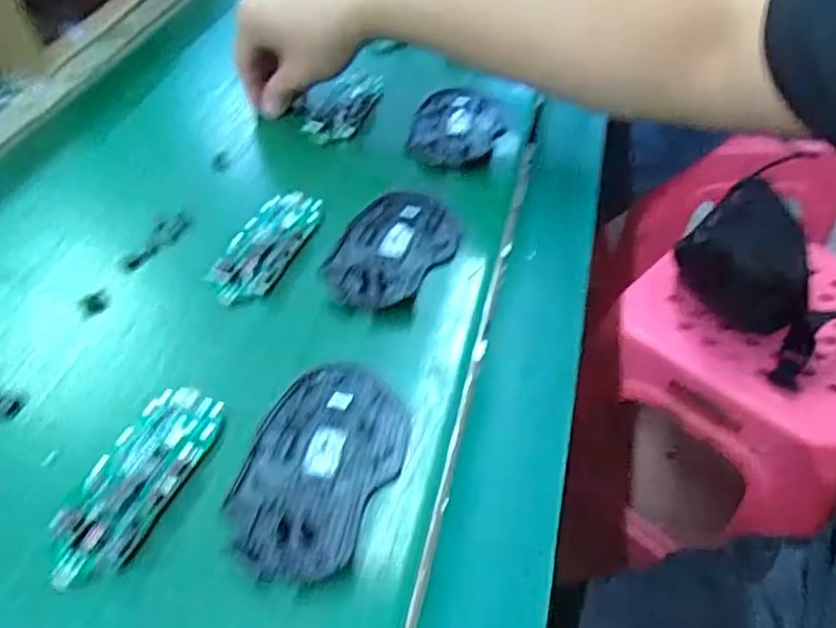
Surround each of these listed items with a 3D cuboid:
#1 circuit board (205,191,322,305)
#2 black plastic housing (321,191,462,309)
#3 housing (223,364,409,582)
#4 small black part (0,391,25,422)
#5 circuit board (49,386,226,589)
[{"bbox_3d":[-0.099,-0.046,0.422,0.046,0.010,0.100,14,50,14],"label":"circuit board"},{"bbox_3d":[-0.017,-0.043,0.415,0.070,0.009,0.106,19,51,18],"label":"black plastic housing"},{"bbox_3d":[-0.048,0.071,0.313,0.070,0.008,0.113,18,50,17],"label":"housing"},{"bbox_3d":[-0.223,0.048,0.345,0.021,0.004,0.020,-1,48,1],"label":"small black part"},{"bbox_3d":[-0.136,0.077,0.310,0.047,0.008,0.102,17,50,16],"label":"circuit board"}]

